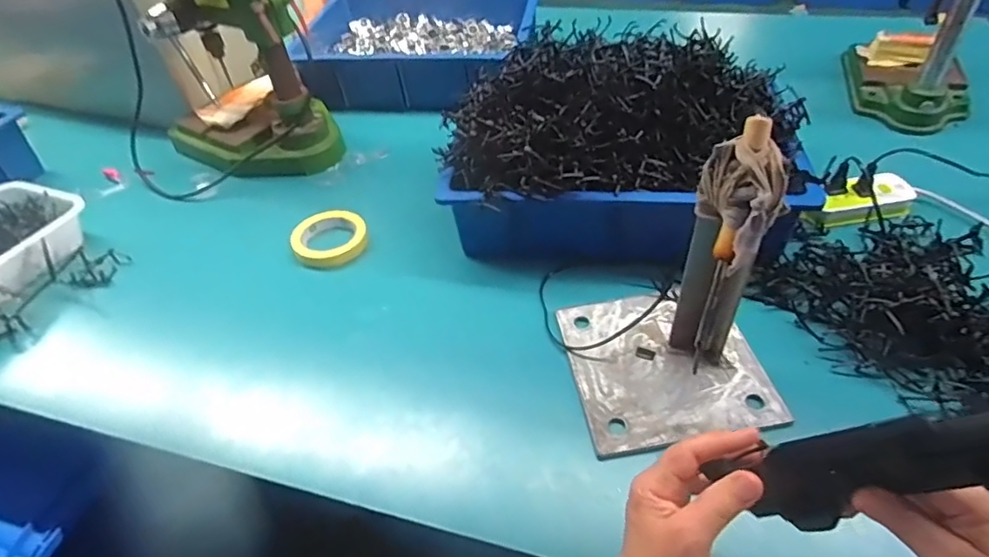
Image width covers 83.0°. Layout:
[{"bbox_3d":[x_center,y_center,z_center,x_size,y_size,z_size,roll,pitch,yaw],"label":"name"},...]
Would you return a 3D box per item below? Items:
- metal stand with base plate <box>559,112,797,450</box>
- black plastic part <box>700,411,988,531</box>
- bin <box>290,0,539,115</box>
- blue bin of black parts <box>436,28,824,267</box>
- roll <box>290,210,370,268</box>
[{"bbox_3d":[0.174,0.004,0.528,0.196,0.260,0.195,-11,46,-5],"label":"metal stand with base plate"},{"bbox_3d":[0.237,0.123,0.348,0.077,0.185,0.021,38,49,-14],"label":"black plastic part"},{"bbox_3d":[-0.154,-0.466,1.134,0.460,0.110,0.343,3,47,9],"label":"bin"},{"bbox_3d":[0.166,-0.171,0.721,0.421,0.223,0.249,5,47,11],"label":"blue bin of black parts"},{"bbox_3d":[-0.237,-0.059,0.804,0.103,0.024,0.111,-3,46,3],"label":"roll"}]

